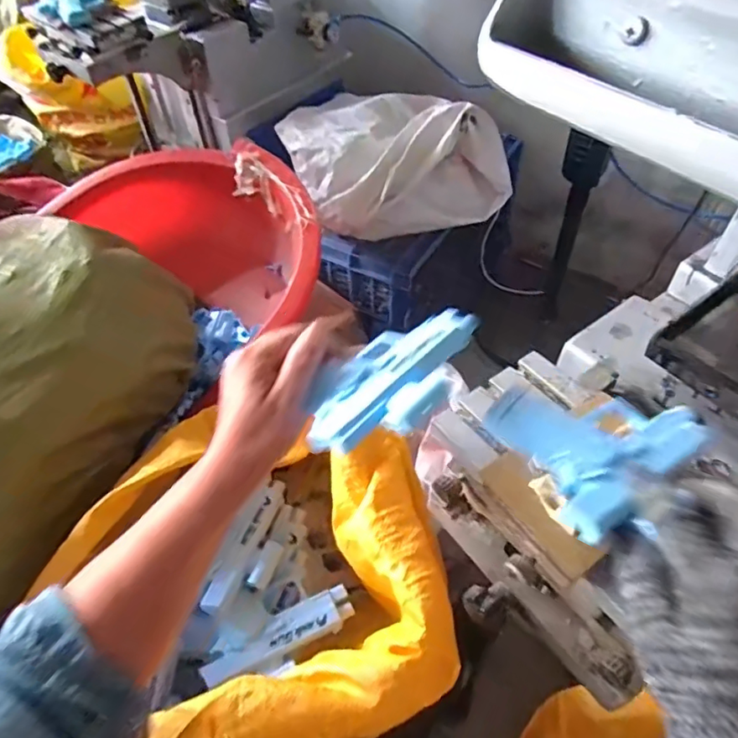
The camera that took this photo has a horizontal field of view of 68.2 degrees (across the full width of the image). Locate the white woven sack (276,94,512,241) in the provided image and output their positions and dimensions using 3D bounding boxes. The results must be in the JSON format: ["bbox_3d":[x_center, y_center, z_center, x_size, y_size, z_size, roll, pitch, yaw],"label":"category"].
[{"bbox_3d":[0.040,-0.472,1.187,0.436,0.197,0.361,-15,52,-9],"label":"white woven sack"}]

